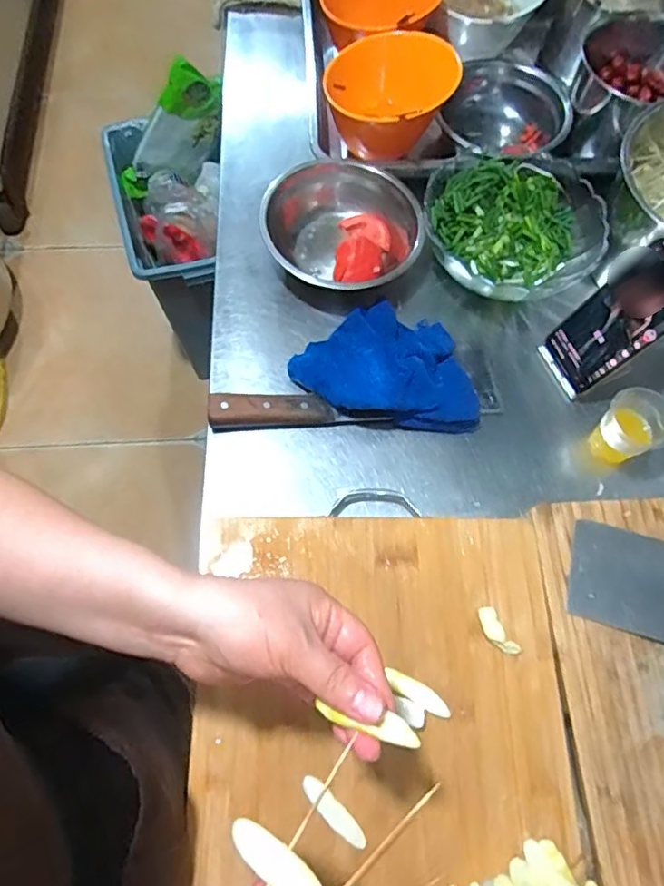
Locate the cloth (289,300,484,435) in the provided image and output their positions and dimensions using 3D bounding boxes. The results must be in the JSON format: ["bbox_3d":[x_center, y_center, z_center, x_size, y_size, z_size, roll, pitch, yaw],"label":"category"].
[{"bbox_3d":[0.059,-0.084,0.554,0.183,0.043,0.124,10,69,1],"label":"cloth"}]

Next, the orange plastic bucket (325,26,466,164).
[{"bbox_3d":[0.071,-0.389,0.645,0.125,0.092,0.129,1,69,-2],"label":"orange plastic bucket"}]

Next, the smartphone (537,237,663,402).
[{"bbox_3d":[0.269,-0.111,0.531,0.008,0.158,0.072,-13,68,-37],"label":"smartphone"}]

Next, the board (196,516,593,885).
[{"bbox_3d":[0.044,0.243,0.423,0.279,0.028,0.381,-1,69,-3],"label":"board"}]

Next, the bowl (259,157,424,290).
[{"bbox_3d":[0.011,-0.225,0.607,0.162,0.059,0.154,1,69,-2],"label":"bowl"}]

